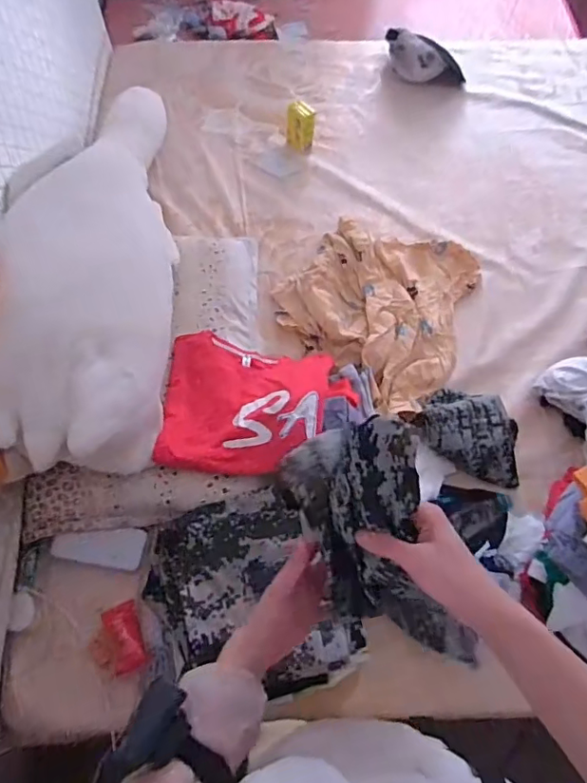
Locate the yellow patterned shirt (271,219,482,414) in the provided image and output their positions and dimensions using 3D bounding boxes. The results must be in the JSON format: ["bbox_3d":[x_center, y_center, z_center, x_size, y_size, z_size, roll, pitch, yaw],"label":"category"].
[{"bbox_3d":[0.209,-0.212,1.187,0.403,0.060,0.450,37,66,15],"label":"yellow patterned shirt"}]

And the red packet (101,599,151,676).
[{"bbox_3d":[-0.275,0.401,0.875,0.056,0.008,0.101,-19,81,-10],"label":"red packet"}]

